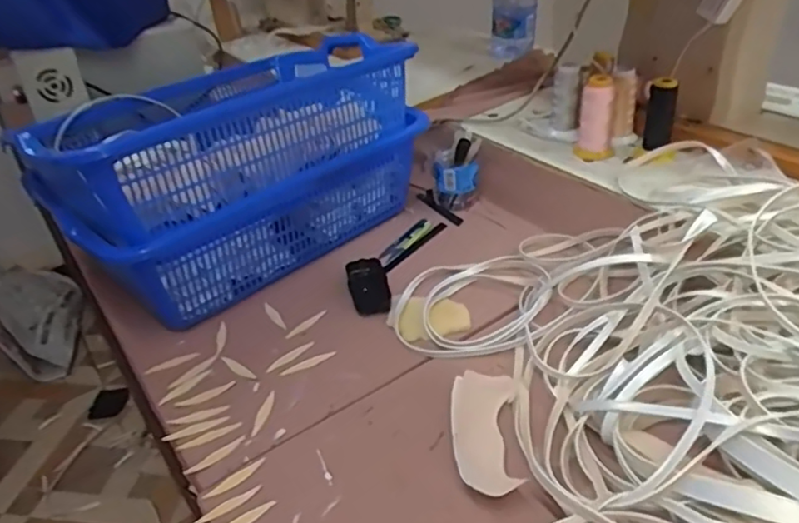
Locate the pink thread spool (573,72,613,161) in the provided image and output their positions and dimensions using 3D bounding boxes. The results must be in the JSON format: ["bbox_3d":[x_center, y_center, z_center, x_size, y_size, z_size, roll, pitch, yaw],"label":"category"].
[{"bbox_3d":[0.303,-0.220,0.940,0.051,0.119,0.051,5,35,18],"label":"pink thread spool"}]

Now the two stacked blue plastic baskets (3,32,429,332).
[{"bbox_3d":[-0.275,-0.164,0.990,0.546,0.279,0.394,-31,40,-32],"label":"two stacked blue plastic baskets"}]

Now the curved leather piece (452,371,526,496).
[{"bbox_3d":[0.088,0.174,0.617,0.070,0.039,0.149,-4,34,5],"label":"curved leather piece"}]

